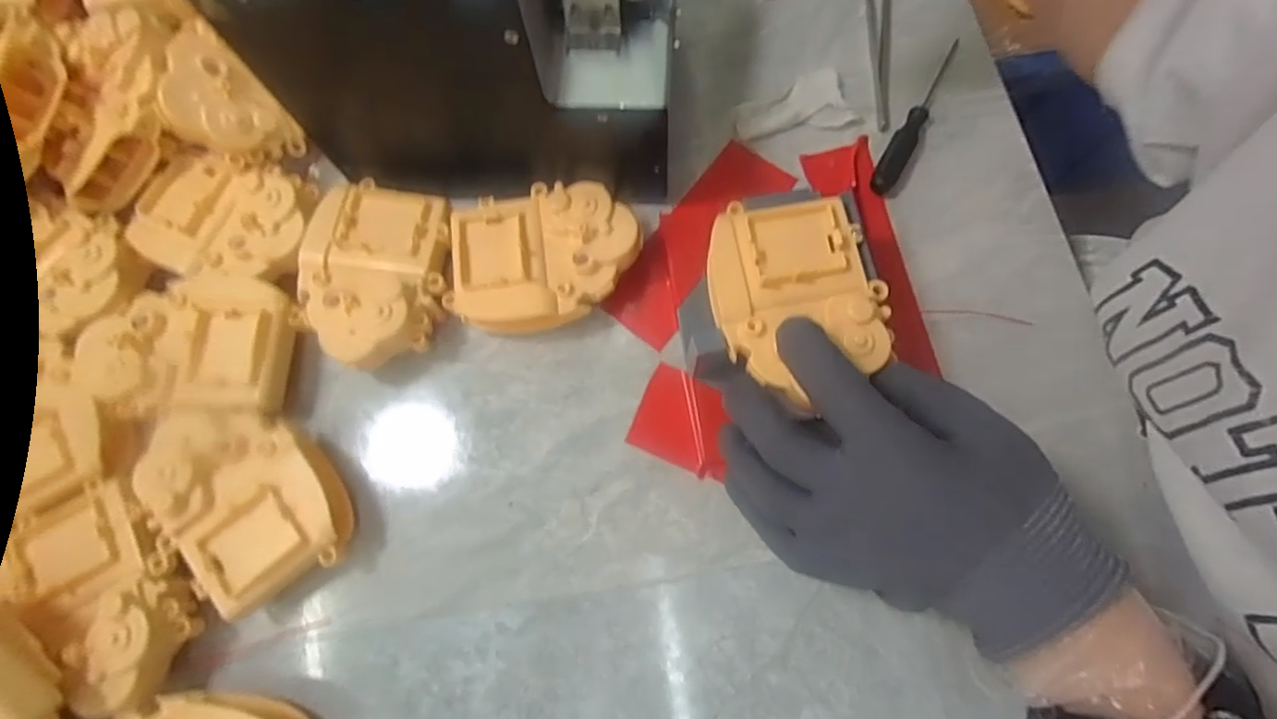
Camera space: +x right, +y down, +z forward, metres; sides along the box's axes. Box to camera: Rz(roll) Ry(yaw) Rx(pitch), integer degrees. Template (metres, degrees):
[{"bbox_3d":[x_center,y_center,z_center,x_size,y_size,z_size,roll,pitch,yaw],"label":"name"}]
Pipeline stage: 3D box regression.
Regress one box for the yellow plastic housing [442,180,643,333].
[{"bbox_3d":[-0.049,-0.052,0.319,0.099,0.038,0.080,2,75,2],"label":"yellow plastic housing"}]

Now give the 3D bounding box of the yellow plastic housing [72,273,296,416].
[{"bbox_3d":[-0.230,-0.009,0.305,0.097,0.018,0.071,-2,74,1],"label":"yellow plastic housing"}]

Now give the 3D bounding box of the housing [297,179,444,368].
[{"bbox_3d":[-0.141,-0.045,0.322,0.073,0.037,0.098,1,75,2],"label":"housing"}]

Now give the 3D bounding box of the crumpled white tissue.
[{"bbox_3d":[0.091,-0.153,0.357,0.069,0.009,0.039,-7,74,-1],"label":"crumpled white tissue"}]

